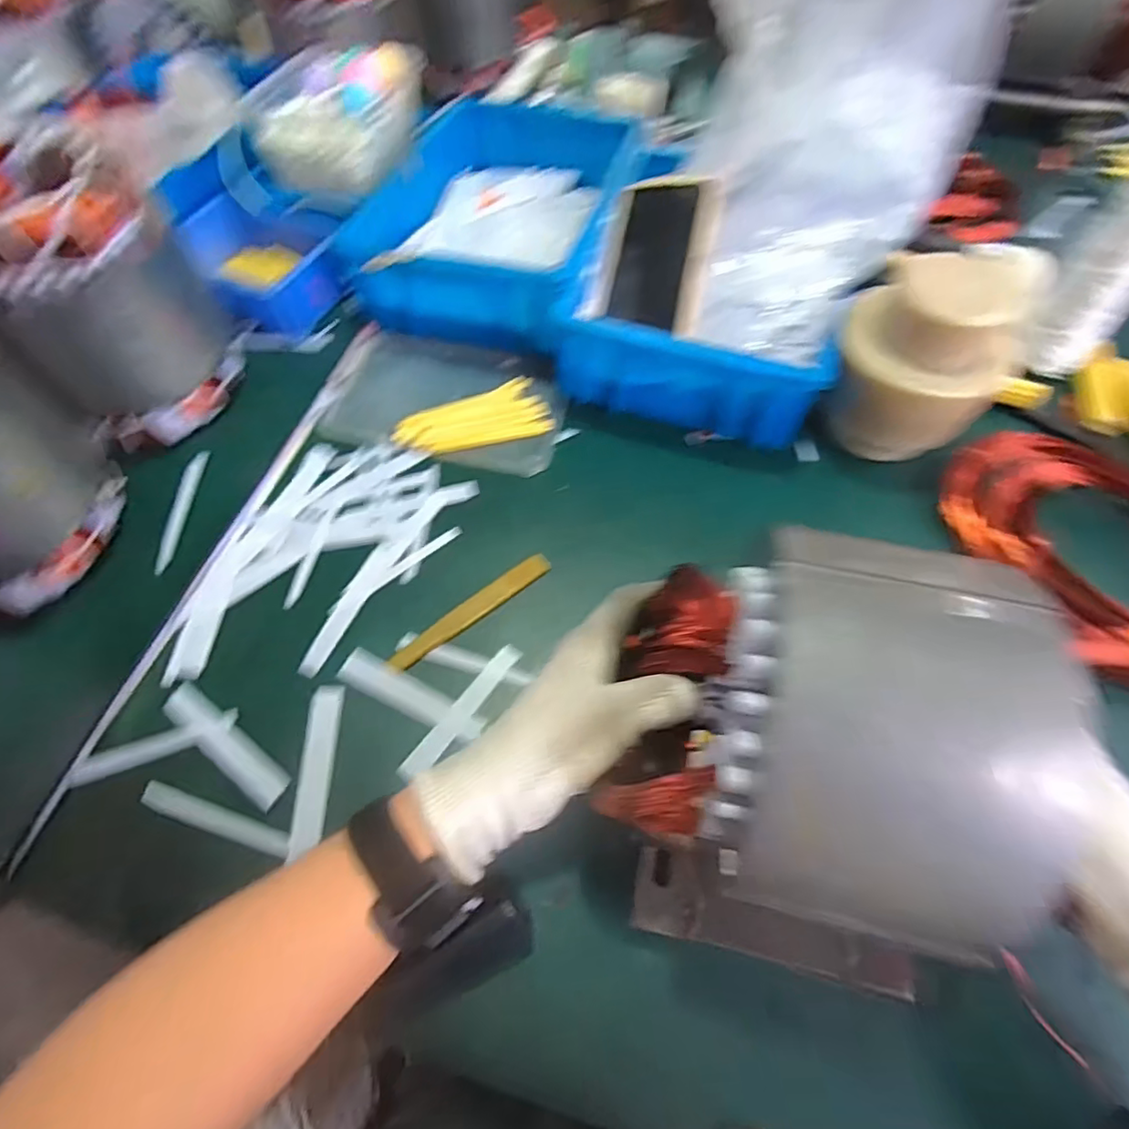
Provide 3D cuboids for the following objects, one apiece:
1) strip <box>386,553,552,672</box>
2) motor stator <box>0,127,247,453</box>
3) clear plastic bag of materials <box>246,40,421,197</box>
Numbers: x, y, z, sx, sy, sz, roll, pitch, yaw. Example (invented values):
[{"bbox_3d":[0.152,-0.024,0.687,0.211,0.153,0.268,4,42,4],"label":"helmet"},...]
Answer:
[{"bbox_3d":[-0.062,0.030,0.394,0.123,0.005,0.015,-36,66,-18],"label":"strip"},{"bbox_3d":[-0.326,-0.188,0.421,0.134,0.165,0.121,-33,65,-17],"label":"motor stator"},{"bbox_3d":[-0.210,-0.416,0.533,0.124,0.056,0.153,9,61,6],"label":"clear plastic bag of materials"}]

